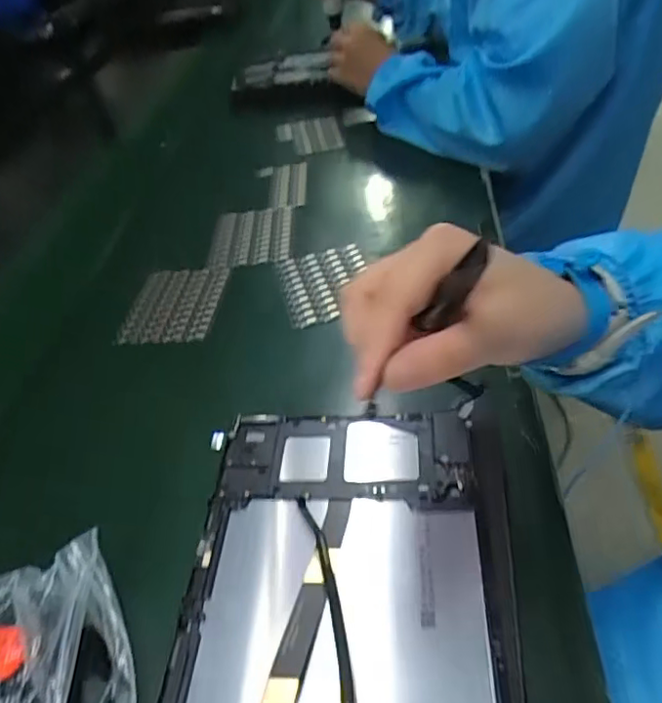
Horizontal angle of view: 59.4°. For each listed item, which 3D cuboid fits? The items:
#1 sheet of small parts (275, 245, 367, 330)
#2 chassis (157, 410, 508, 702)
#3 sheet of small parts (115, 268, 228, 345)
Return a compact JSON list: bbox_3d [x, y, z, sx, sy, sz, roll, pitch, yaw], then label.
[{"bbox_3d":[-0.005,-0.060,0.507,0.076,0.005,0.096,-14,45,-4],"label":"sheet of small parts"},{"bbox_3d":[0.000,0.121,0.268,0.145,0.011,0.234,-4,42,7],"label":"chassis"},{"bbox_3d":[-0.137,-0.043,0.513,0.079,0.004,0.091,-1,49,8],"label":"sheet of small parts"}]

